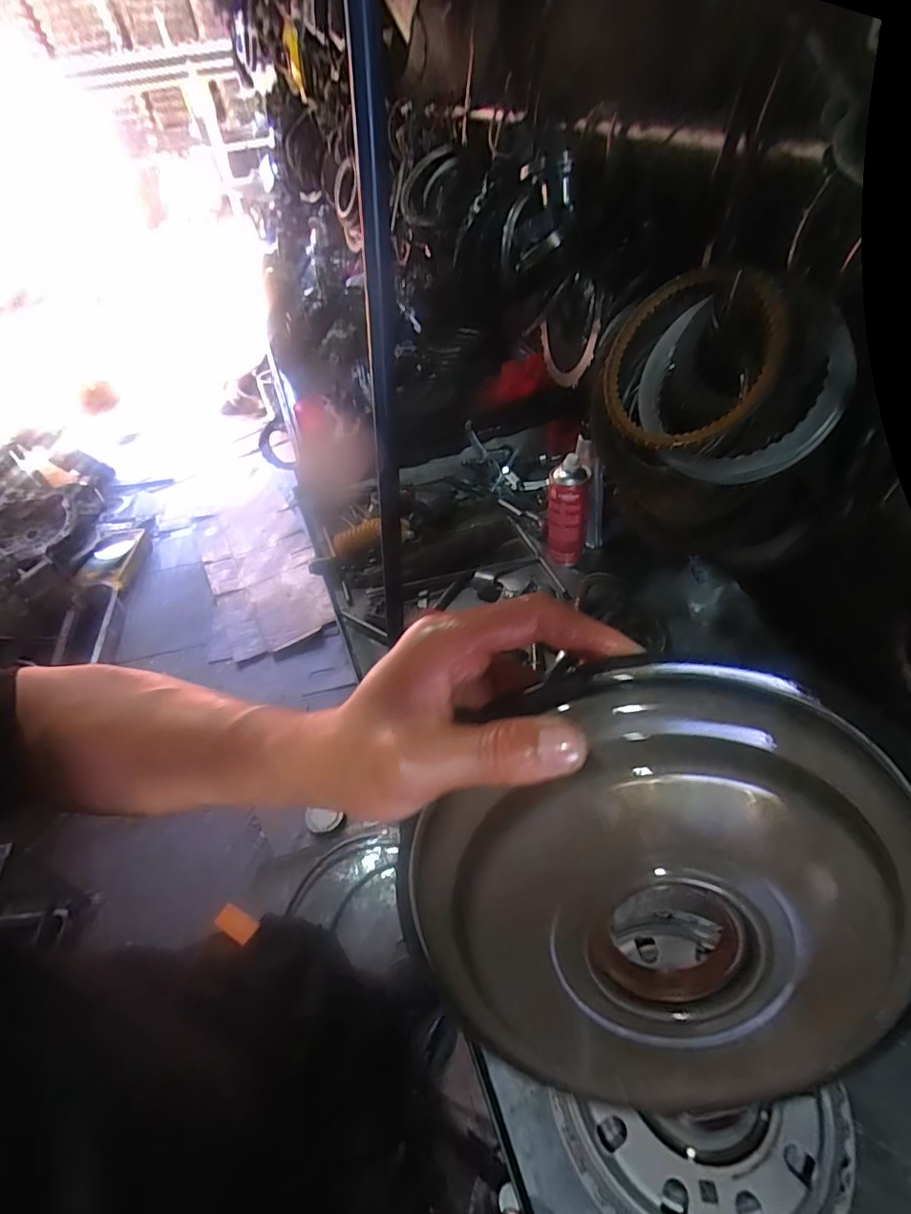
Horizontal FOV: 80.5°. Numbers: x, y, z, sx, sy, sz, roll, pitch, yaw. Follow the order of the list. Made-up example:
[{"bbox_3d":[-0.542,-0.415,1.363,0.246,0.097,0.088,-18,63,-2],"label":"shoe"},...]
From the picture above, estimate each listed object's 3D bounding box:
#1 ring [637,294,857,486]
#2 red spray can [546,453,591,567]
[{"bbox_3d":[0.259,-0.198,0.506,0.179,0.159,0.023,26,11,32],"label":"ring"},{"bbox_3d":[0.179,-0.146,0.863,0.062,0.172,0.060,3,47,11],"label":"red spray can"}]

